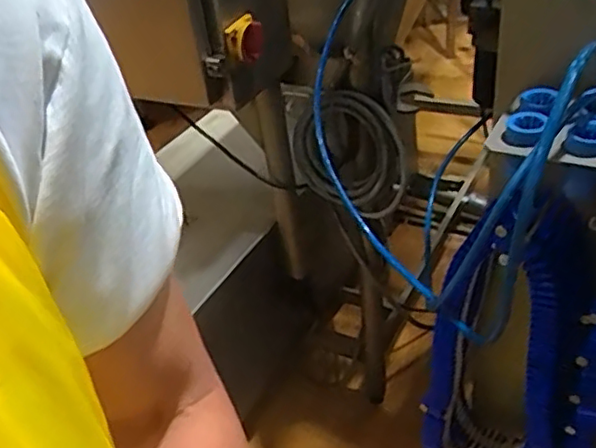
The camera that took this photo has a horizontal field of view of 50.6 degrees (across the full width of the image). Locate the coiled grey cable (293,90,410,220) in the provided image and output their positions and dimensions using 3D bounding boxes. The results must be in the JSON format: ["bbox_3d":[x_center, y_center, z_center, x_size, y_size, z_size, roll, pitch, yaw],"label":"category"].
[{"bbox_3d":[0.088,-0.120,1.168,0.230,0.239,0.048,7,36,20],"label":"coiled grey cable"}]

